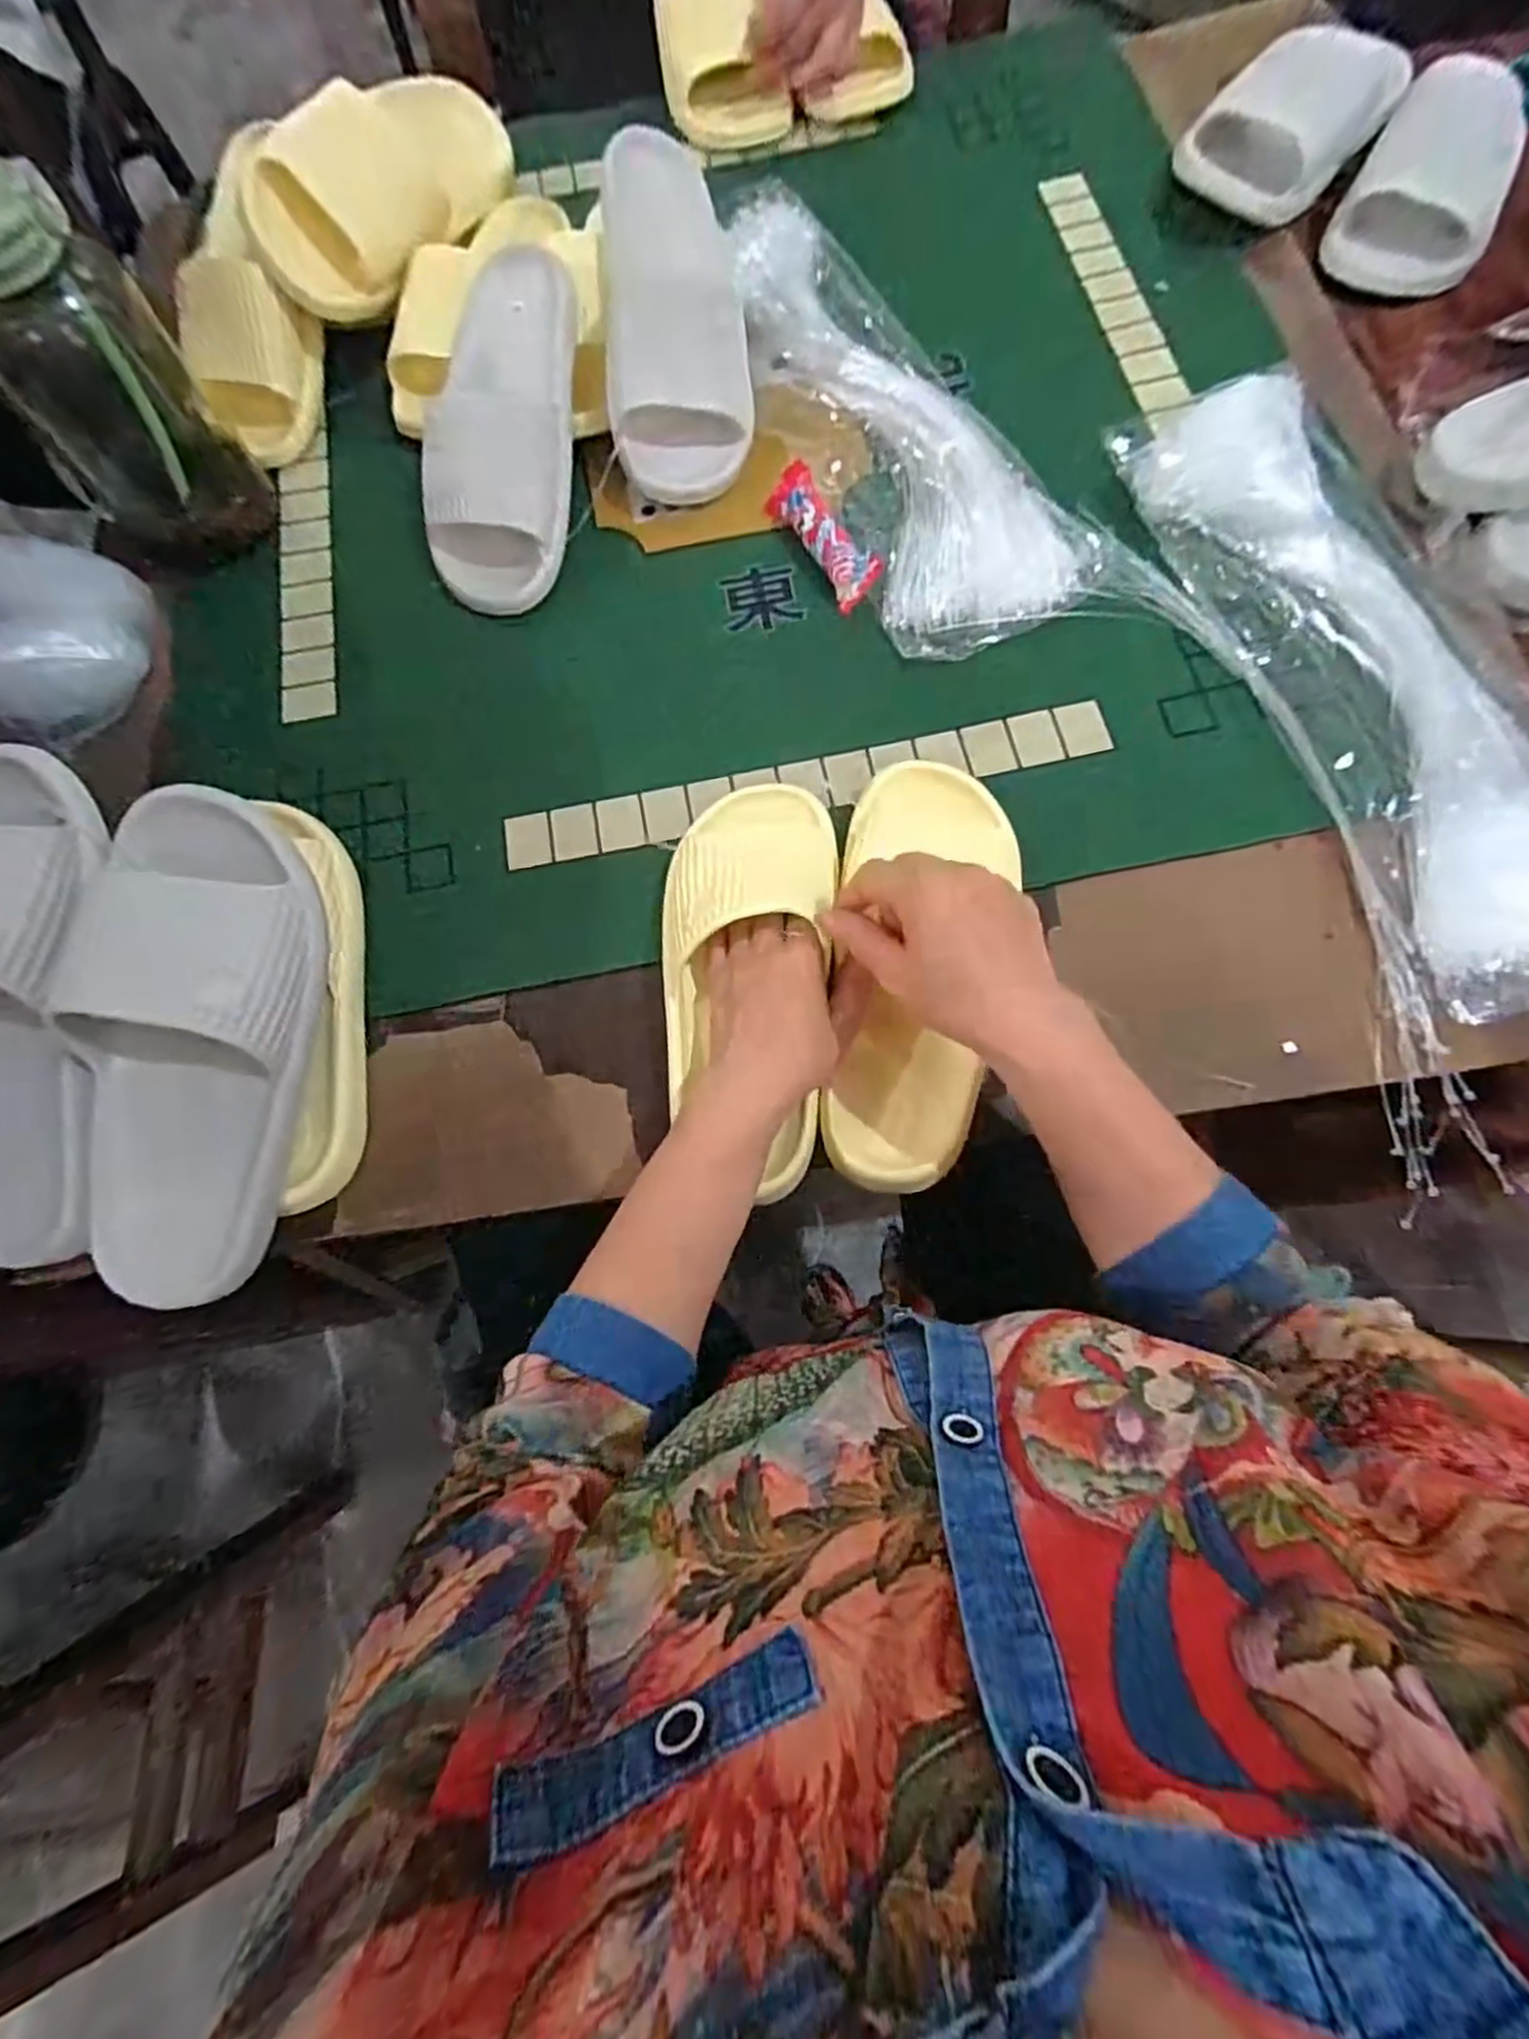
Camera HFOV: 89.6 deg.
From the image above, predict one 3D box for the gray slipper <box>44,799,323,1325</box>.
[{"bbox_3d":[-0.297,0.013,0.392,0.105,0.073,0.258,7,93,4],"label":"gray slipper"}]

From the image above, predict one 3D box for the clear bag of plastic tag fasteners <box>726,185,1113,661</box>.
[{"bbox_3d":[0.095,-0.460,0.576,0.144,0.037,0.428,-20,73,-4],"label":"clear bag of plastic tag fasteners"}]

